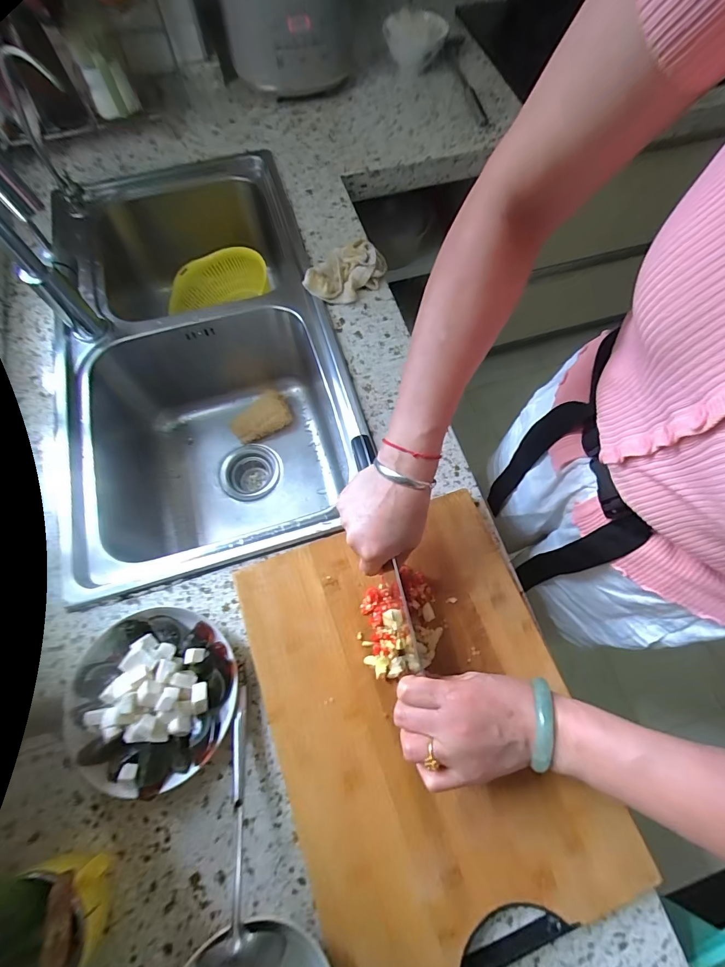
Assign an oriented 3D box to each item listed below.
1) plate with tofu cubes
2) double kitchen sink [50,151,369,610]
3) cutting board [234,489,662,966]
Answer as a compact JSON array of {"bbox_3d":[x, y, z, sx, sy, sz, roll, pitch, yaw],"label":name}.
[{"bbox_3d":[-0.215,0.215,0.401,0.168,0.051,0.157,0,69,0],"label":"plate with tofu cubes"},{"bbox_3d":[-0.261,-0.192,0.694,0.409,0.233,0.724,-16,70,-6],"label":"double kitchen sink"},{"bbox_3d":[0.058,0.222,0.398,0.286,0.016,0.385,-18,70,-7],"label":"cutting board"}]

